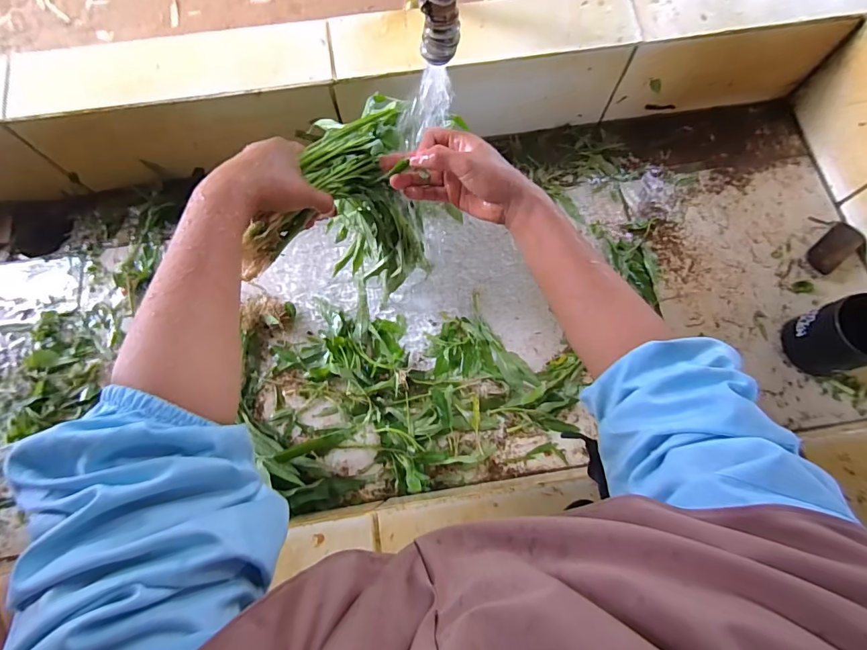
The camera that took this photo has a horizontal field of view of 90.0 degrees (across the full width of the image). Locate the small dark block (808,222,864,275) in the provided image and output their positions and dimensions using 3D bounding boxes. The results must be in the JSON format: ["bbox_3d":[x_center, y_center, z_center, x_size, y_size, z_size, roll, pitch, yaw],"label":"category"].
[{"bbox_3d":[0.584,-0.114,0.632,0.099,0.012,0.043,-37,76,-10],"label":"small dark block"}]

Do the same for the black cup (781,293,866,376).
[{"bbox_3d":[0.520,0.013,0.555,0.087,0.099,0.081,0,73,0],"label":"black cup"}]

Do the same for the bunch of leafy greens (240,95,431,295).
[{"bbox_3d":[-0.074,-0.123,0.492,0.122,0.198,0.234,15,74,4],"label":"bunch of leafy greens"}]

